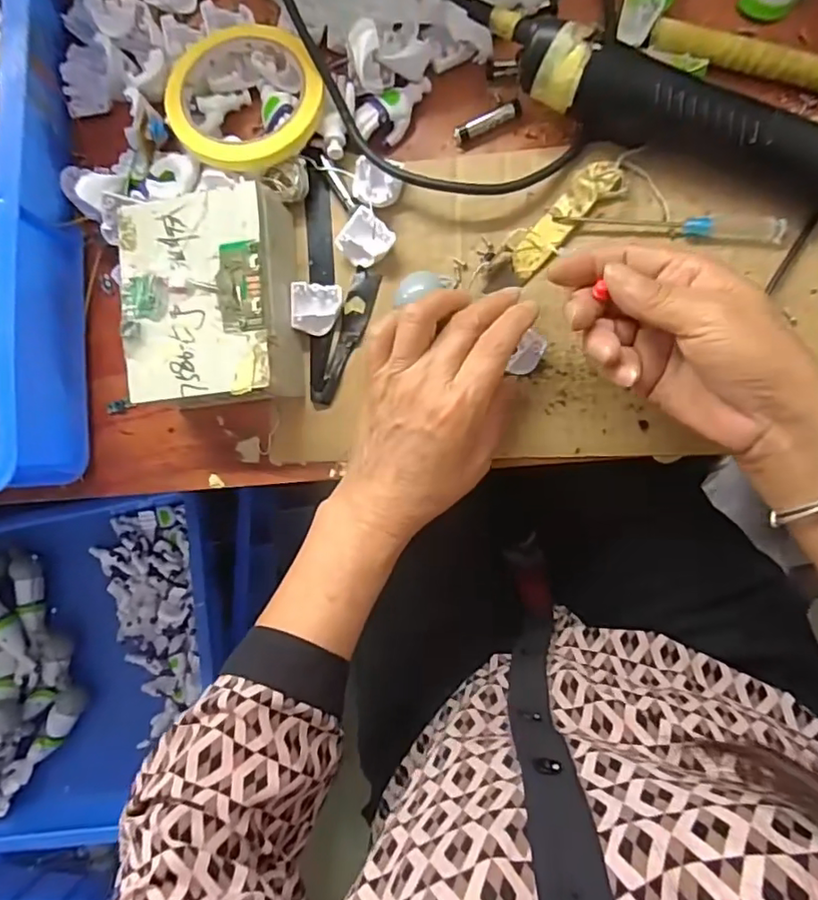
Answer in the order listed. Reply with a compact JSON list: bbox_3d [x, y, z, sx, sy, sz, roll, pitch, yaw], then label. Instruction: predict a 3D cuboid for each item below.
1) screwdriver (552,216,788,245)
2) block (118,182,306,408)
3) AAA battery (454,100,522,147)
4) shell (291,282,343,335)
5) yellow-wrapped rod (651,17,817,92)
[{"bbox_3d":[0.152,-0.134,0.343,0.125,0.010,0.014,9,89,10],"label":"screwdriver"},{"bbox_3d":[-0.121,-0.091,0.367,0.097,0.055,0.122,-3,87,9],"label":"block"},{"bbox_3d":[0.049,-0.205,0.366,0.043,0.008,0.011,-25,84,7],"label":"AAA battery"},{"bbox_3d":[-0.058,-0.090,0.375,0.030,0.016,0.030,1,88,9],"label":"shell"},{"bbox_3d":[0.204,-0.220,0.331,0.132,0.009,0.015,22,91,10],"label":"yellow-wrapped rod"}]

